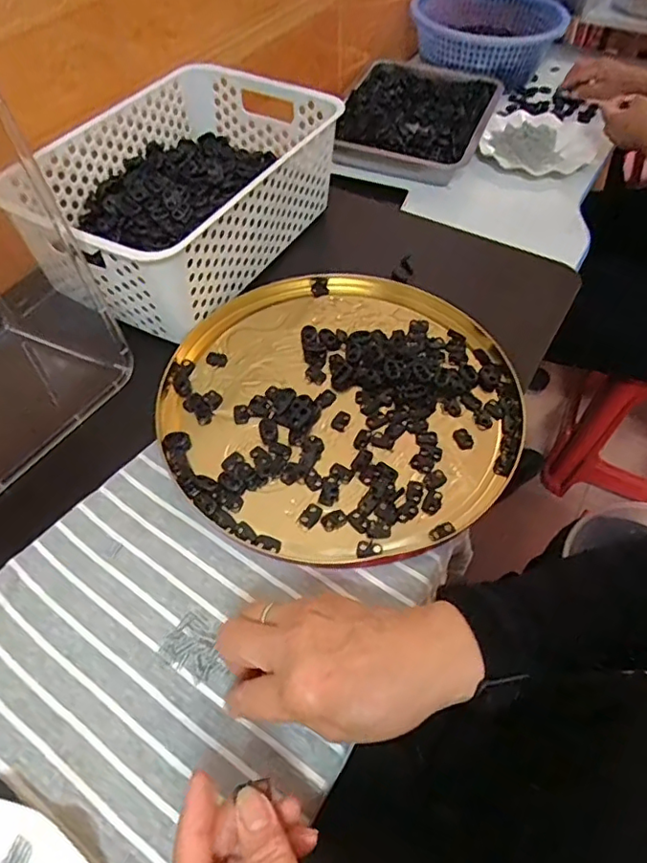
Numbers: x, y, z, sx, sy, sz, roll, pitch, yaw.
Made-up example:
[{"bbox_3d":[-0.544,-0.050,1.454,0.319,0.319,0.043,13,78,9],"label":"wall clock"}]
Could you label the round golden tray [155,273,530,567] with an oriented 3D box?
[{"bbox_3d":[0.014,-0.030,0.485,0.282,0.014,0.284,0,54,-1],"label":"round golden tray"}]

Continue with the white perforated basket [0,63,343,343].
[{"bbox_3d":[-0.136,-0.241,0.578,0.200,0.101,0.304,26,58,17],"label":"white perforated basket"}]

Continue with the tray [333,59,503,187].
[{"bbox_3d":[0.152,-0.522,0.948,0.231,0.044,0.320,18,55,12],"label":"tray"}]

